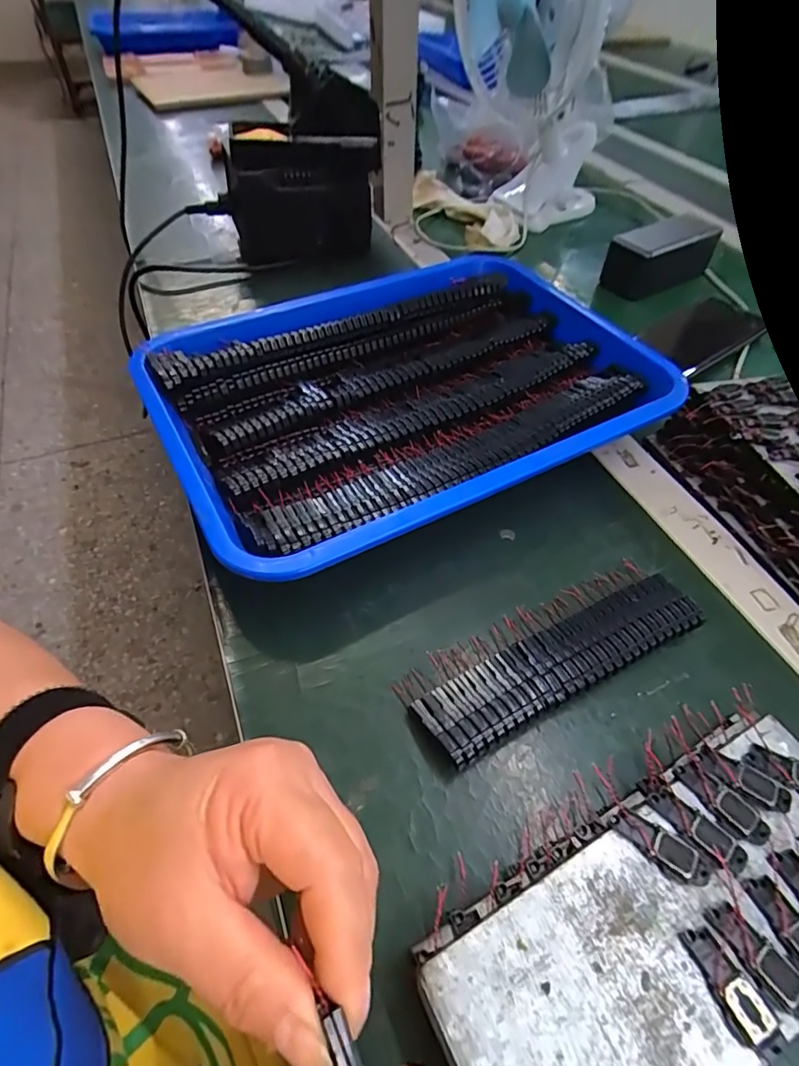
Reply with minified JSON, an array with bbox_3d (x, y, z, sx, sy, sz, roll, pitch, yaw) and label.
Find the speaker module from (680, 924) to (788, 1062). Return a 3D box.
[{"bbox_3d":[0.118,0.163,0.192,0.014,0.004,0.038,-23,55,-19],"label":"speaker module"}]

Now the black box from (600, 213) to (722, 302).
[{"bbox_3d":[0.282,-0.301,0.581,0.119,0.045,0.053,-29,57,-23],"label":"black box"}]

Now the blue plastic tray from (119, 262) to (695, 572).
[{"bbox_3d":[0.007,-0.109,0.416,0.362,0.048,0.269,-24,55,-19],"label":"blue plastic tray"}]

